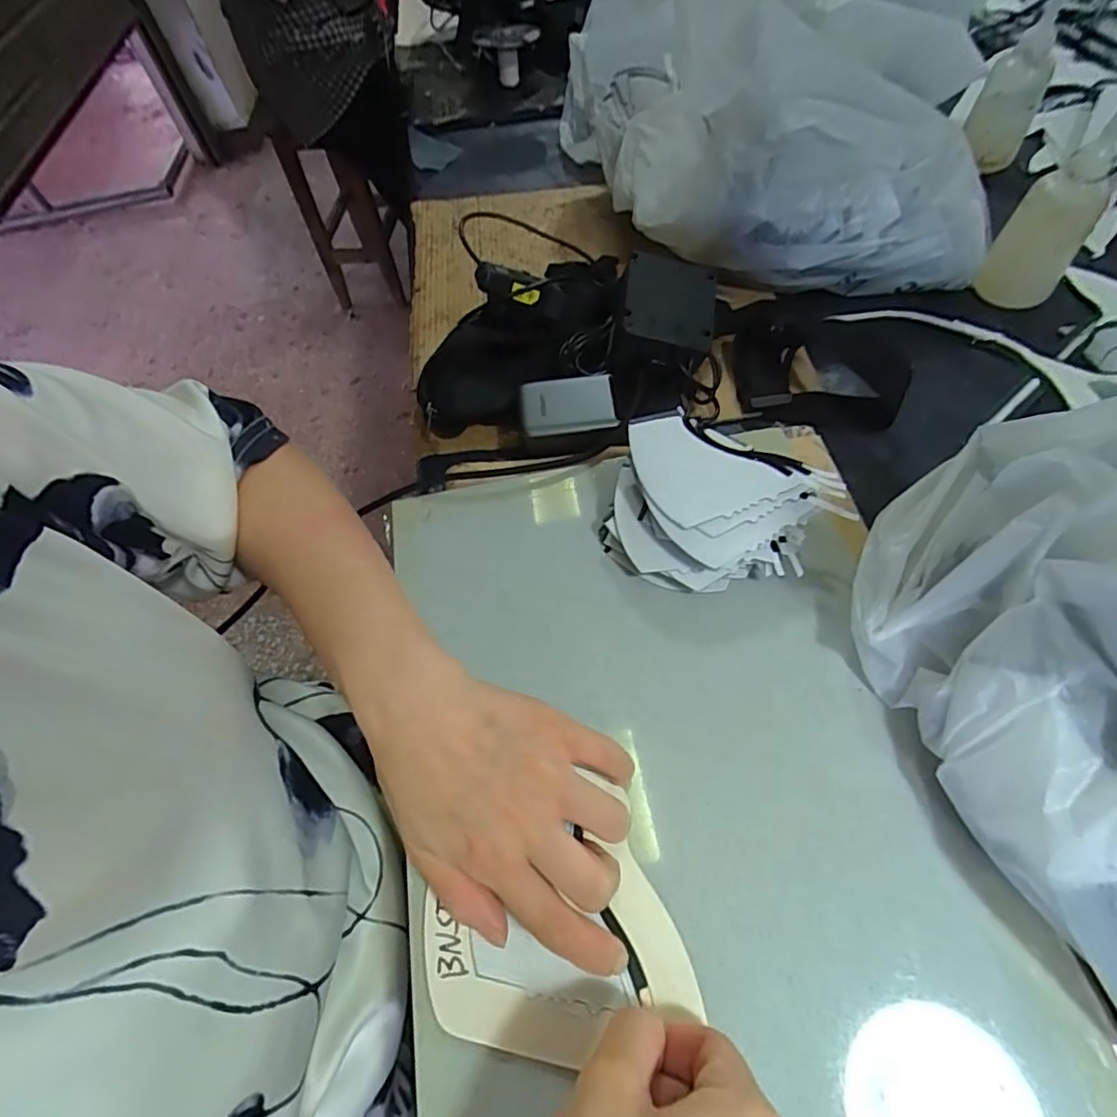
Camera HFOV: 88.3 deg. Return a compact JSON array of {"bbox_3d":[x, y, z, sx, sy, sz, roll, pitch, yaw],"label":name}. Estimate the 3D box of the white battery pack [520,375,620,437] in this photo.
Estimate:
[{"bbox_3d":[0.007,-0.117,0.444,0.069,0.017,0.044,-6,58,2],"label":"white battery pack"}]

